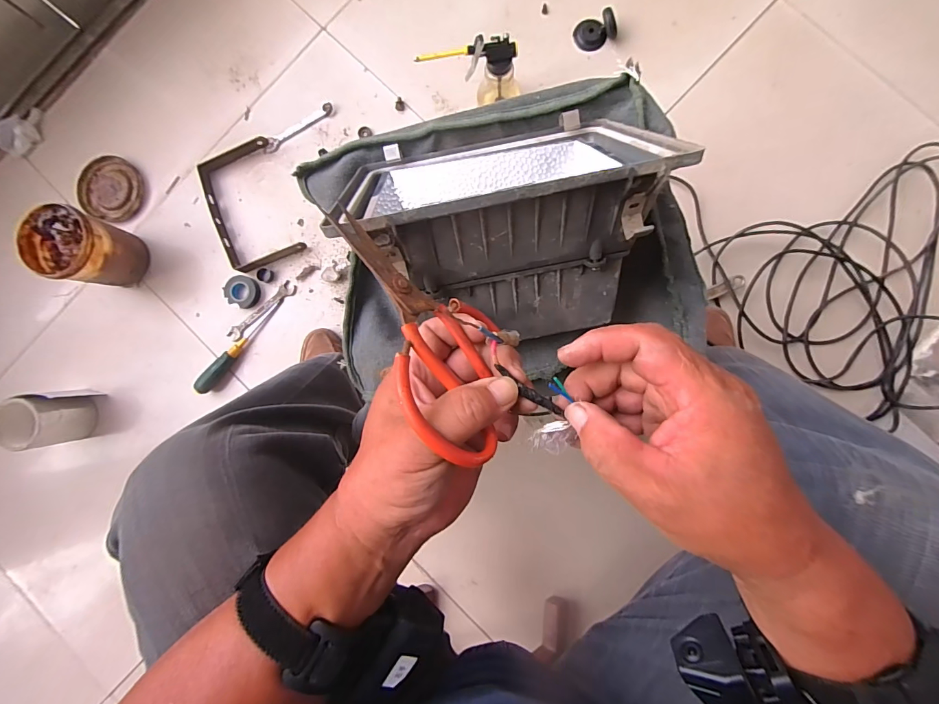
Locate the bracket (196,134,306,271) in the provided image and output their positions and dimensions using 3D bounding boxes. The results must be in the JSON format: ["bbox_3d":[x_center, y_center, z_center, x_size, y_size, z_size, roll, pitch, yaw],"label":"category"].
[{"bbox_3d":[-0.412,-0.274,0.738,0.144,0.022,0.223,-20,88,2],"label":"bracket"}]

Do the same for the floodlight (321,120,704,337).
[{"bbox_3d":[0.030,-0.114,0.331,0.238,0.151,0.195,-9,88,2],"label":"floodlight"}]

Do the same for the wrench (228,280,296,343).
[{"bbox_3d":[-0.399,-0.077,0.765,0.163,0.012,0.029,-39,87,1],"label":"wrench"}]

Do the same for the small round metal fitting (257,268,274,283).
[{"bbox_3d":[-0.389,-0.146,0.760,0.028,0.007,0.025,16,89,3],"label":"small round metal fitting"}]

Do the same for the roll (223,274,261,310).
[{"bbox_3d":[-0.431,-0.114,0.757,0.059,0.023,0.057,0,89,3],"label":"roll"}]

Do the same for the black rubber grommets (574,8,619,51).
[{"bbox_3d":[0.227,-0.581,0.715,0.070,0.042,0.049,3,89,3],"label":"black rubber grommets"}]

